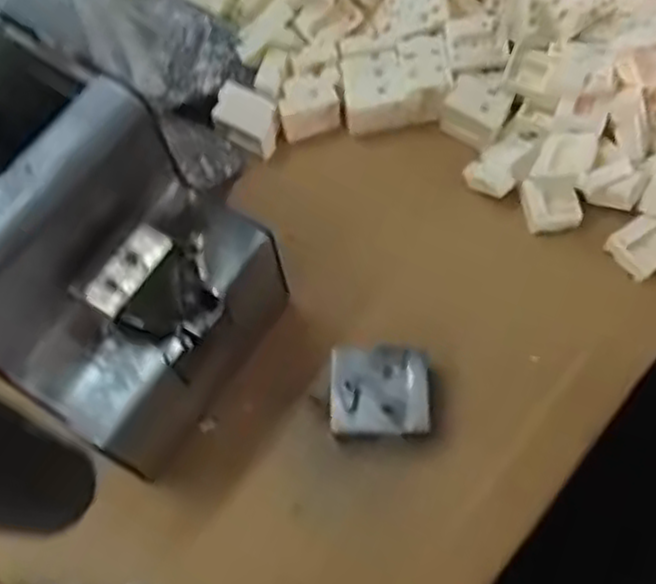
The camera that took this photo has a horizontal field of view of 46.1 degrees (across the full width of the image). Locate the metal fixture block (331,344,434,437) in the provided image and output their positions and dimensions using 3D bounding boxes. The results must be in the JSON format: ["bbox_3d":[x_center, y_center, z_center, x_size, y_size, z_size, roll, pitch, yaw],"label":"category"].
[{"bbox_3d":[0.027,0.054,0.399,0.050,0.029,0.046,-1,69,3],"label":"metal fixture block"}]

